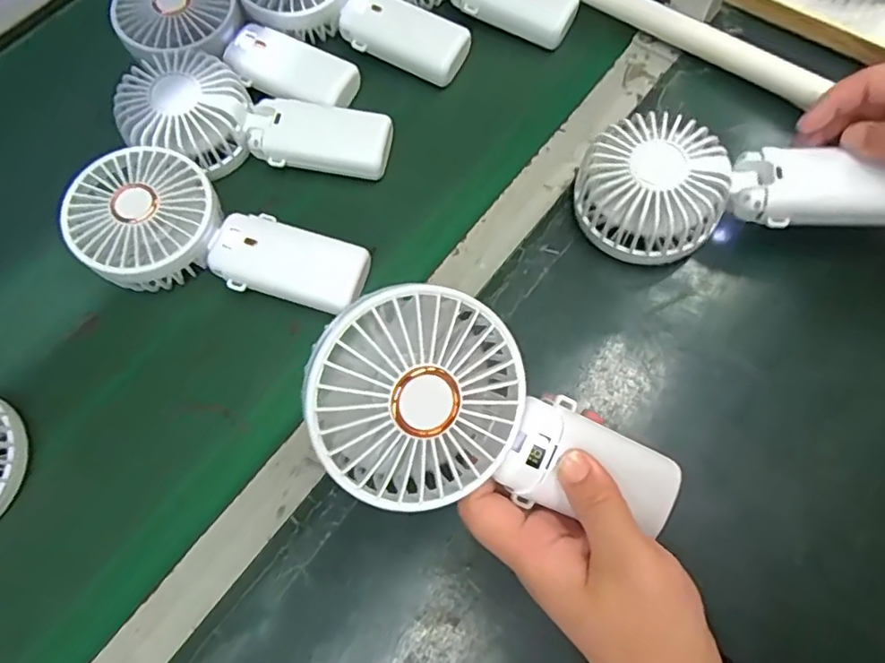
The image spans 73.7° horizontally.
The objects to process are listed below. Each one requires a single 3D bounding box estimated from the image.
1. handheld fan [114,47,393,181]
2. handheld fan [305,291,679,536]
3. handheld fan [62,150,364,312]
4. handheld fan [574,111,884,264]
[{"bbox_3d":[-0.125,-0.139,0.397,0.175,0.031,0.076,14,68,8],"label":"handheld fan"},{"bbox_3d":[0.024,0.051,0.261,0.185,0.043,0.087,36,81,-23],"label":"handheld fan"},{"bbox_3d":[-0.139,-0.050,0.364,0.179,0.036,0.083,21,69,11],"label":"handheld fan"},{"bbox_3d":[0.168,-0.086,0.348,0.169,0.037,0.081,2,70,8],"label":"handheld fan"}]

